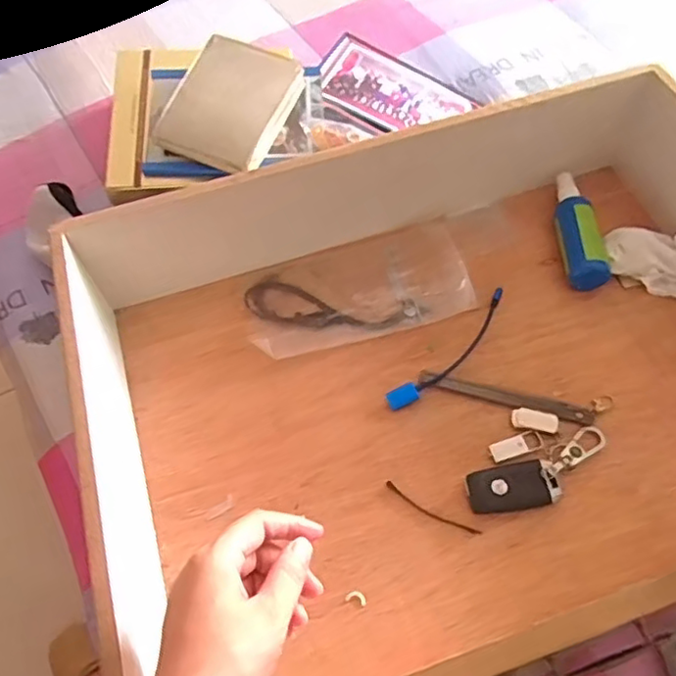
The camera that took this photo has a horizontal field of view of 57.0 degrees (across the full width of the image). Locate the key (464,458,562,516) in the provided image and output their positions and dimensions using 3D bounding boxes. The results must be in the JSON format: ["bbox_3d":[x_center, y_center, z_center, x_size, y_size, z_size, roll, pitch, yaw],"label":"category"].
[{"bbox_3d":[0.137,0.118,0.492,0.069,0.020,0.037,-7,60,-1],"label":"key"}]

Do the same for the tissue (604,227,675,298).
[{"bbox_3d":[0.300,-0.076,0.577,0.095,0.043,0.052,24,63,12],"label":"tissue"}]

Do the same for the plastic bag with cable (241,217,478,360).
[{"bbox_3d":[0.018,-0.050,0.597,0.209,0.017,0.110,-16,61,-6],"label":"plastic bag with cable"}]

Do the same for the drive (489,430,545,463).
[{"bbox_3d":[0.148,0.088,0.512,0.045,0.005,0.016,-19,61,-7],"label":"drive"}]

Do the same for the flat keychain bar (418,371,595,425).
[{"bbox_3d":[0.142,0.051,0.535,0.145,0.006,0.016,15,64,15],"label":"flat keychain bar"}]

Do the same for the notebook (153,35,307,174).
[{"bbox_3d":[-0.105,-0.229,0.610,0.110,0.021,0.136,19,74,6],"label":"notebook"}]

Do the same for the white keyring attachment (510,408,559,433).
[{"bbox_3d":[0.165,0.069,0.523,0.038,0.005,0.017,8,61,8],"label":"white keyring attachment"}]

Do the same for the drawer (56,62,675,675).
[{"bbox_3d":[0.092,0.007,0.503,0.565,0.120,0.422,-13,61,-4],"label":"drawer"}]

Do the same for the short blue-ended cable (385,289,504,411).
[{"bbox_3d":[0.105,0.010,0.559,0.158,0.012,0.024,-42,66,-18],"label":"short blue-ended cable"}]

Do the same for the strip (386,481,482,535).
[{"bbox_3d":[0.074,0.138,0.498,0.082,0.005,0.010,26,65,17],"label":"strip"}]

